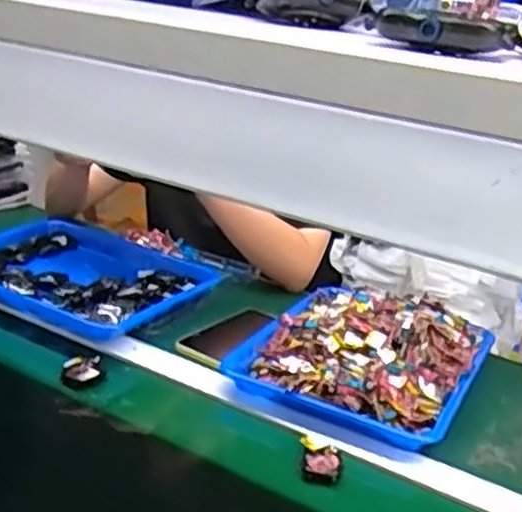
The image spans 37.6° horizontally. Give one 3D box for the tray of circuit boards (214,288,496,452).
[{"bbox_3d":[0.122,0.107,0.893,0.248,0.057,0.277,15,23,23],"label":"tray of circuit boards"}]

